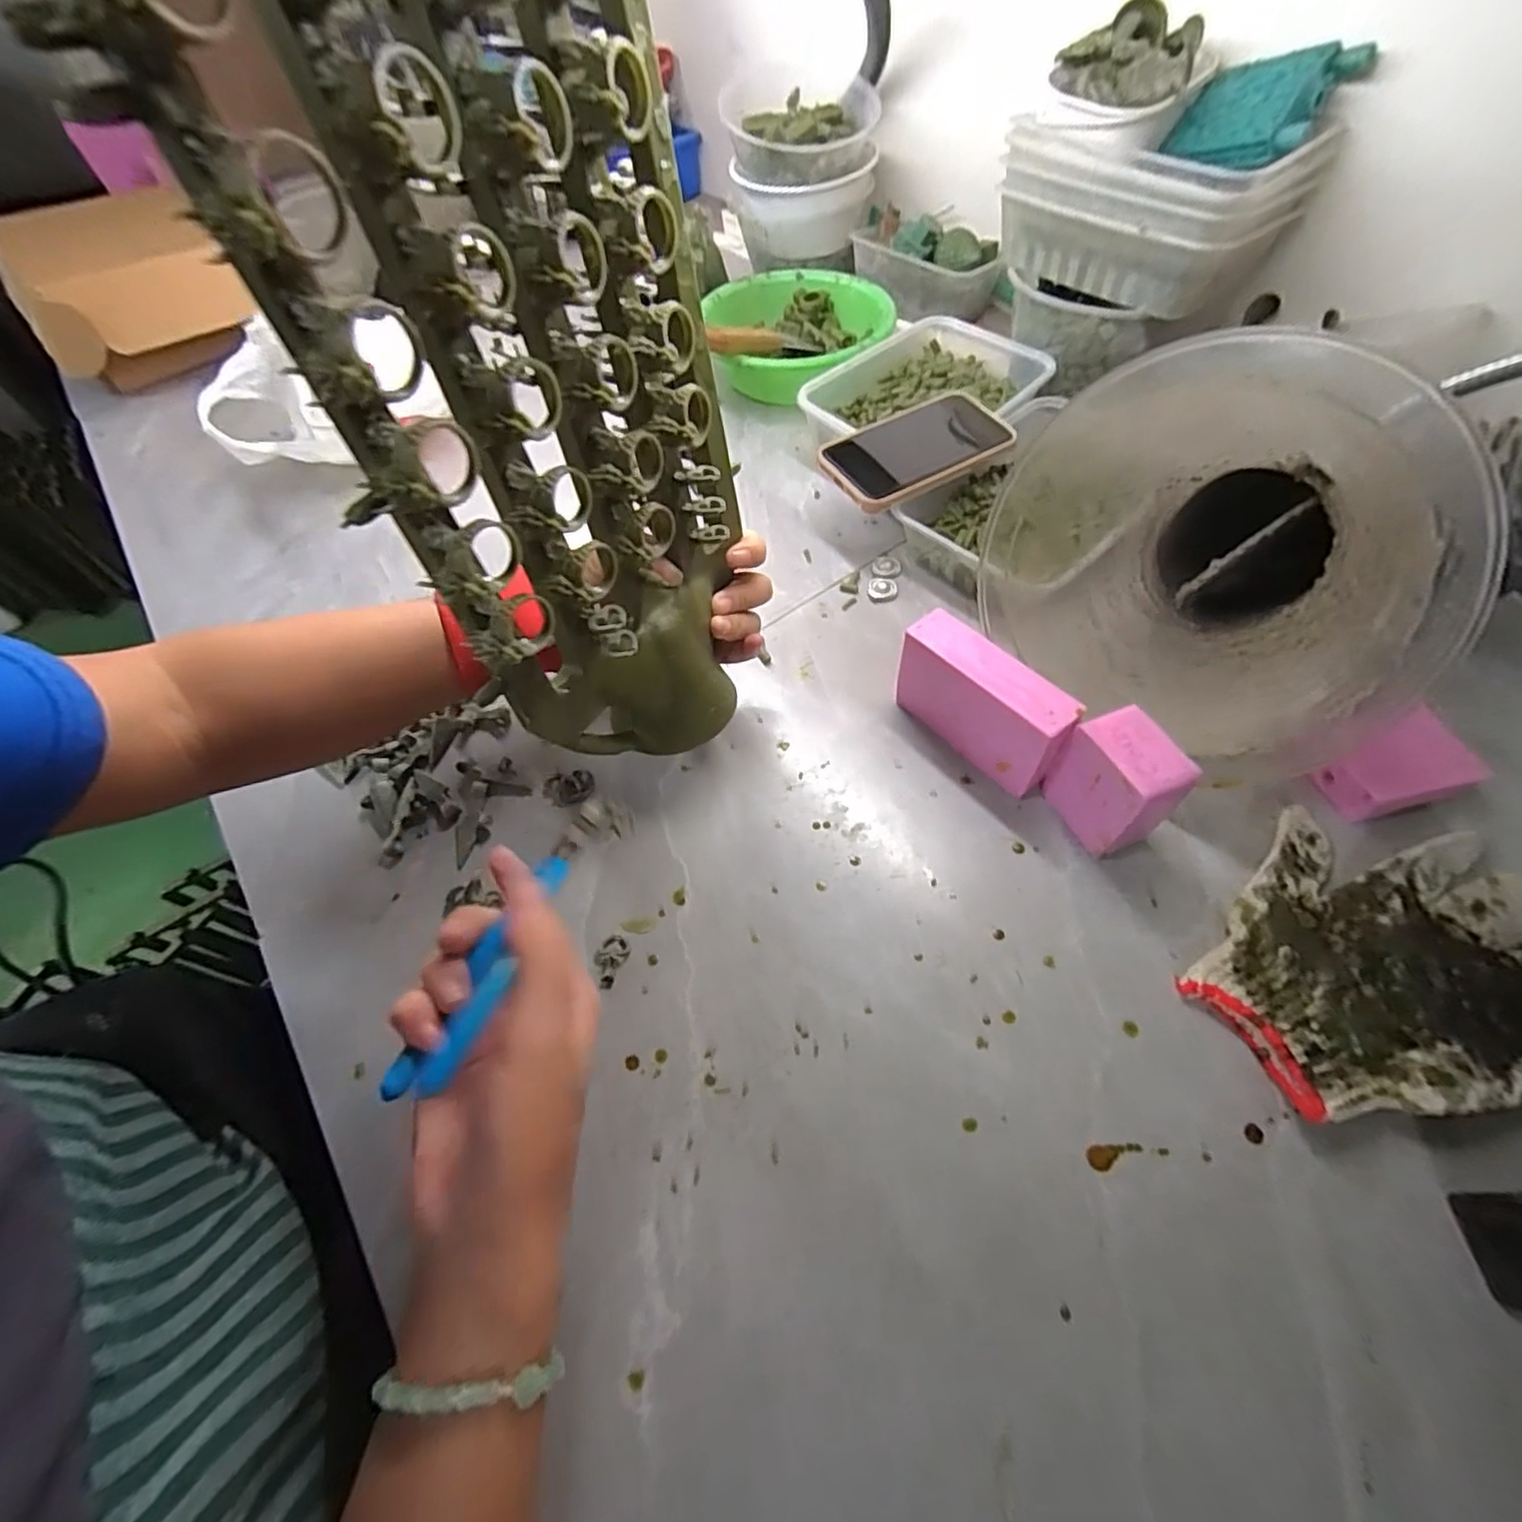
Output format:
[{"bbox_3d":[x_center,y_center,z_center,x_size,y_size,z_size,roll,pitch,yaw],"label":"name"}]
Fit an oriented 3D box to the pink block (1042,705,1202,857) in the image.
[{"bbox_3d":[0.195,0.014,0.358,0.043,0.069,0.055,-21,57,-10],"label":"pink block"}]

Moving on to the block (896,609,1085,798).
[{"bbox_3d":[0.135,-0.034,0.397,0.033,0.070,0.106,-36,61,-19],"label":"block"}]

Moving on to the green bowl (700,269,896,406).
[{"bbox_3d":[0.036,-0.434,0.671,0.197,0.062,0.206,-2,56,3],"label":"green bowl"}]

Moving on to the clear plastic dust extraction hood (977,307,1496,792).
[{"bbox_3d":[0.249,-0.101,0.362,0.130,0.185,0.213,-27,59,-14],"label":"clear plastic dust extraction hood"}]

